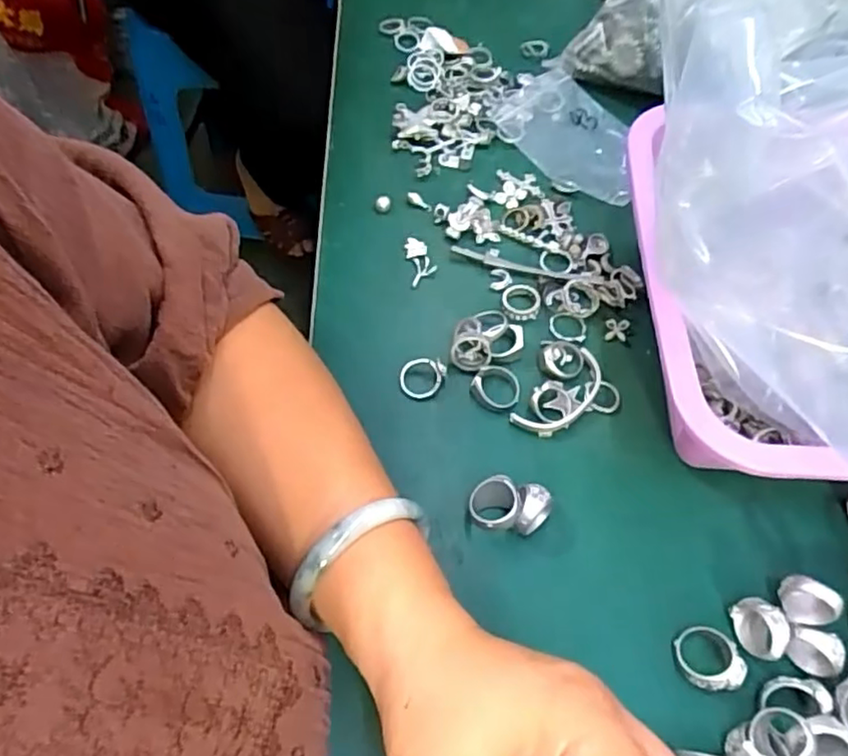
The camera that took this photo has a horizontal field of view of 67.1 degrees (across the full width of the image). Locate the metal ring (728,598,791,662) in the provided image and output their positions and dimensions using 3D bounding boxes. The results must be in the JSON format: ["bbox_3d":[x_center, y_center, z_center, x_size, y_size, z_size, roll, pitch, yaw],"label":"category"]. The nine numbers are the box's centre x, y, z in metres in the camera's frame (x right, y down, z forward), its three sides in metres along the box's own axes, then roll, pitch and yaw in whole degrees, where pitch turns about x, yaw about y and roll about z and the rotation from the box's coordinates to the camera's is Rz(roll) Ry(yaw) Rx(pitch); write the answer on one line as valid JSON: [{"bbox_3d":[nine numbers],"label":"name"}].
[{"bbox_3d":[0.155,0.116,0.295,0.016,0.019,0.026,-22,65,-13],"label":"metal ring"}]

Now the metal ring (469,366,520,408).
[{"bbox_3d":[0.040,0.004,0.356,0.027,0.008,0.025,1,62,-2],"label":"metal ring"}]

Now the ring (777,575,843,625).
[{"bbox_3d":[0.181,0.104,0.300,0.025,0.025,0.009,33,44,16],"label":"ring"}]

